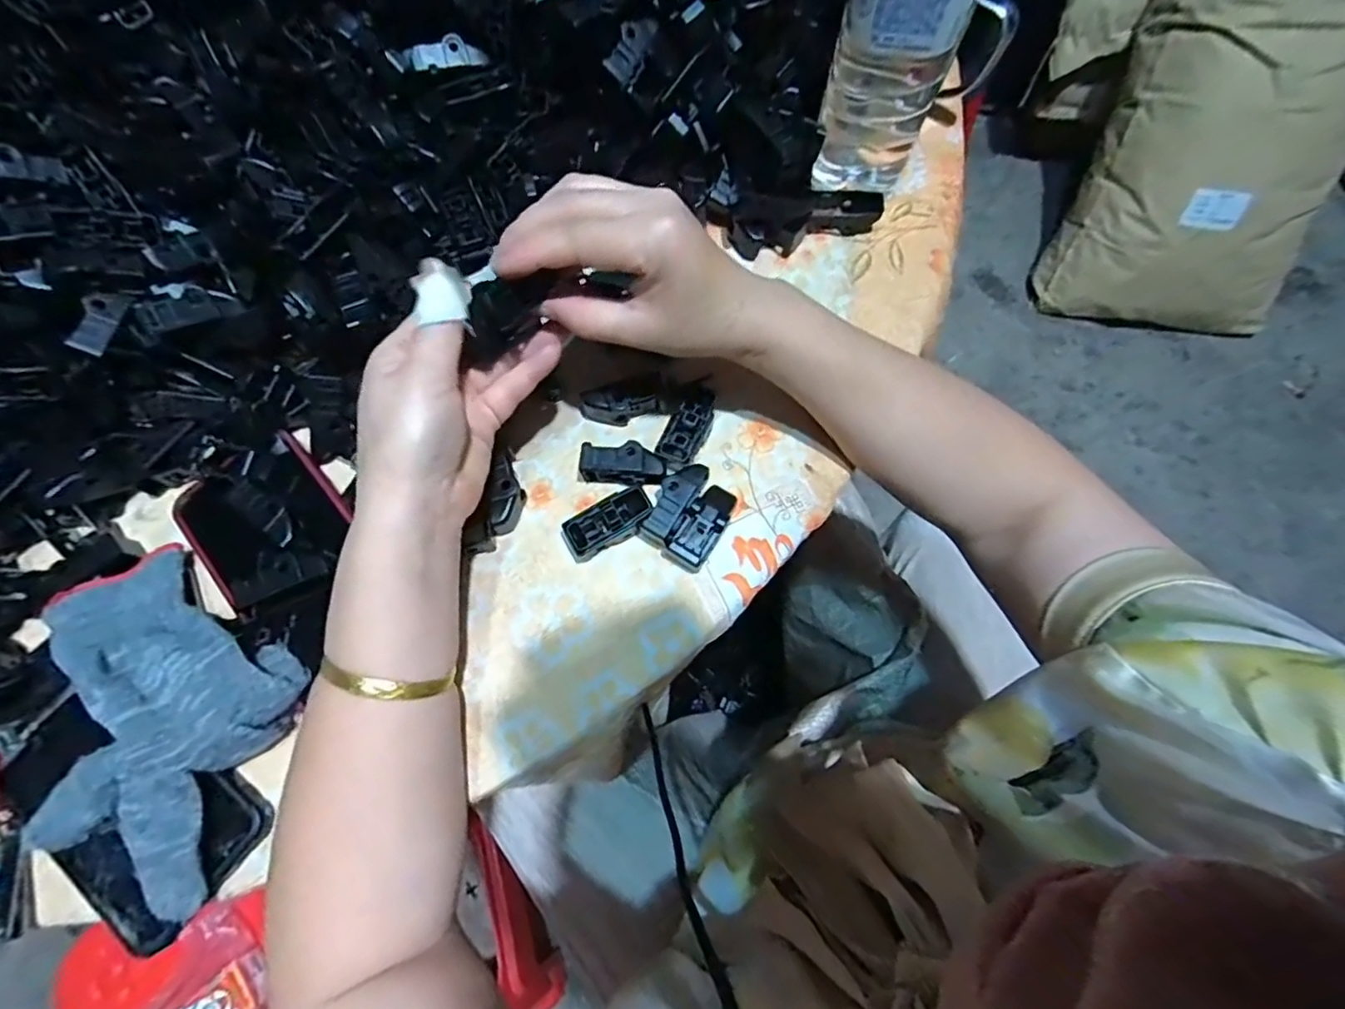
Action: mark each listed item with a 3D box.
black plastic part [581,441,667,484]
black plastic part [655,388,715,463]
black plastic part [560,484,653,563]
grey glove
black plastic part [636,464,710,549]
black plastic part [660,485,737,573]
[{"bbox_3d":[-0.027,-0.022,0.343,0.047,0.022,0.019,5,73,4],"label":"black plastic part"},{"bbox_3d":[0.009,-0.044,0.352,0.020,0.020,0.048,25,75,9],"label":"black plastic part"},{"bbox_3d":[-0.035,0.011,0.336,0.050,0.018,0.024,-25,74,-6],"label":"black plastic part"},{"bbox_3d":[-0.261,0.101,0.289,0.157,0.038,0.122,34,77,12],"label":"grey glove"},{"bbox_3d":[0.000,0.000,0.335,0.020,0.022,0.052,32,77,11],"label":"black plastic part"},{"bbox_3d":[0.017,0.013,0.334,0.022,0.019,0.052,30,76,10],"label":"black plastic part"}]

